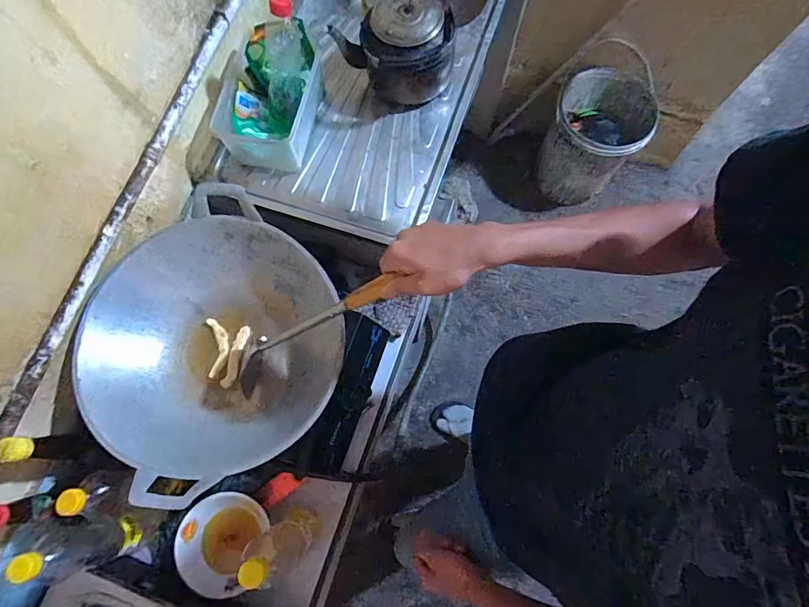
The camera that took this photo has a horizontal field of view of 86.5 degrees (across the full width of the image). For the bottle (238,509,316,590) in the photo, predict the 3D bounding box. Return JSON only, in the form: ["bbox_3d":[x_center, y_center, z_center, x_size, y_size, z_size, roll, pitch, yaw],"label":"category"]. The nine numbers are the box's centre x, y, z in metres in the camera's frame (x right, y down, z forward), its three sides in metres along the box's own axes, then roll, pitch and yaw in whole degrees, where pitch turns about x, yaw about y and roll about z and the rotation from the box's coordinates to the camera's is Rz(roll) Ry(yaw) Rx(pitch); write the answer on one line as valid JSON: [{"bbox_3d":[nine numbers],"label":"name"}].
[{"bbox_3d":[-0.183,0.365,0.650,0.045,0.249,0.054,-7,74,-2],"label":"bottle"}]

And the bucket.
[{"bbox_3d":[0.640,-0.579,1.471,0.317,0.433,0.329,0,74,0],"label":"bucket"}]

